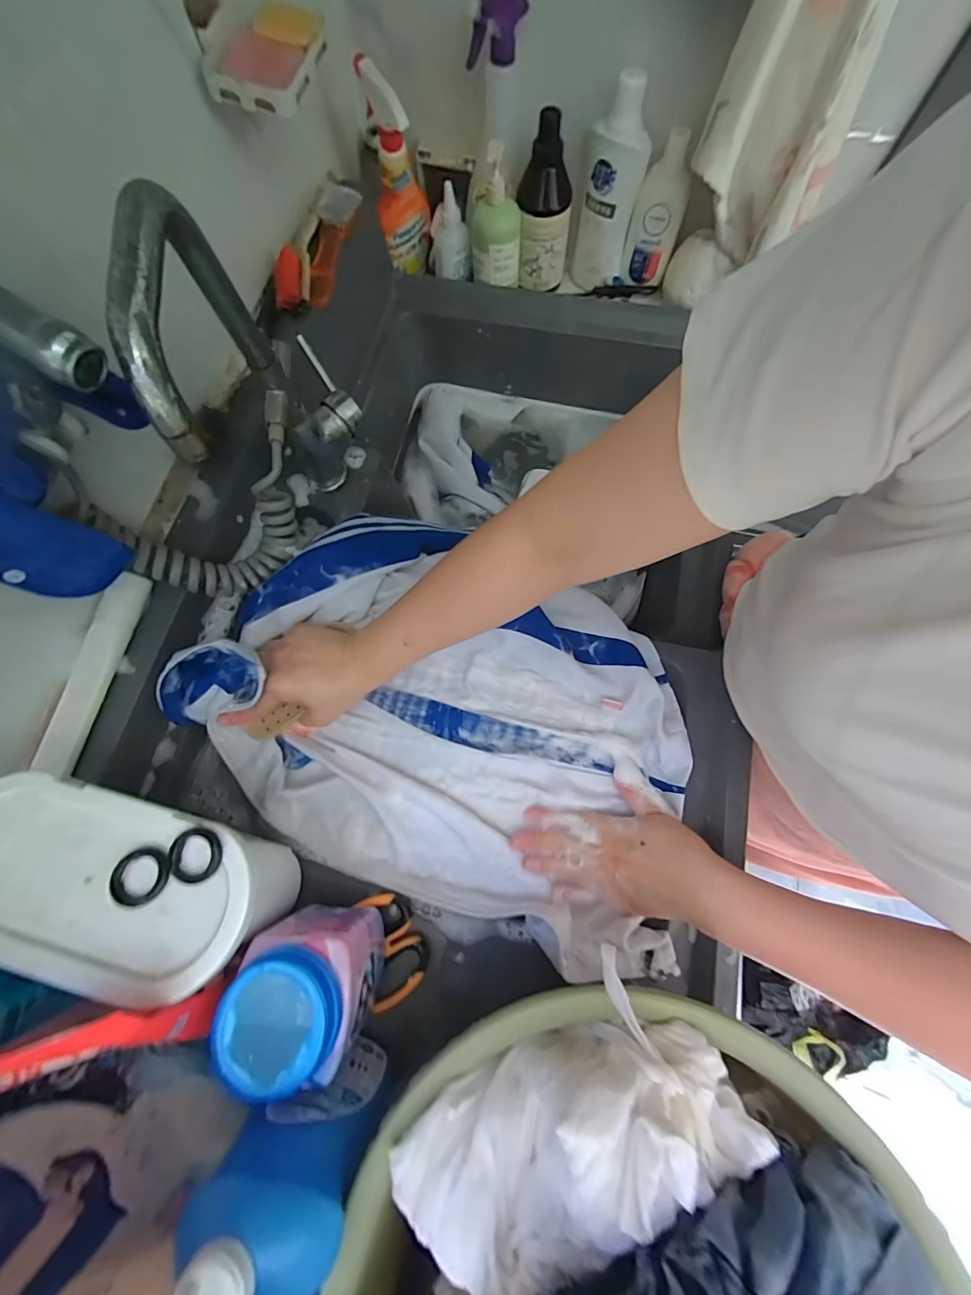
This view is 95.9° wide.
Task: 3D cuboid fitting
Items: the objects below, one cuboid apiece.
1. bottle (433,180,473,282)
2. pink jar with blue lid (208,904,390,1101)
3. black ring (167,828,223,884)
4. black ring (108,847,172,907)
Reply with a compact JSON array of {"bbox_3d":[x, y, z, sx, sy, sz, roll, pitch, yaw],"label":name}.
[{"bbox_3d":[-0.055,-0.646,0.676,0.071,0.104,0.050,6,73,3],"label":"bottle"},{"bbox_3d":[-0.129,0.253,0.337,0.082,0.135,0.077,0,73,1],"label":"pink jar with blue lid"},{"bbox_3d":[-0.190,0.136,0.285,0.033,0.004,0.031,0,73,1],"label":"black ring"},{"bbox_3d":[-0.223,0.148,0.282,0.033,0.006,0.033,0,73,1],"label":"black ring"}]

